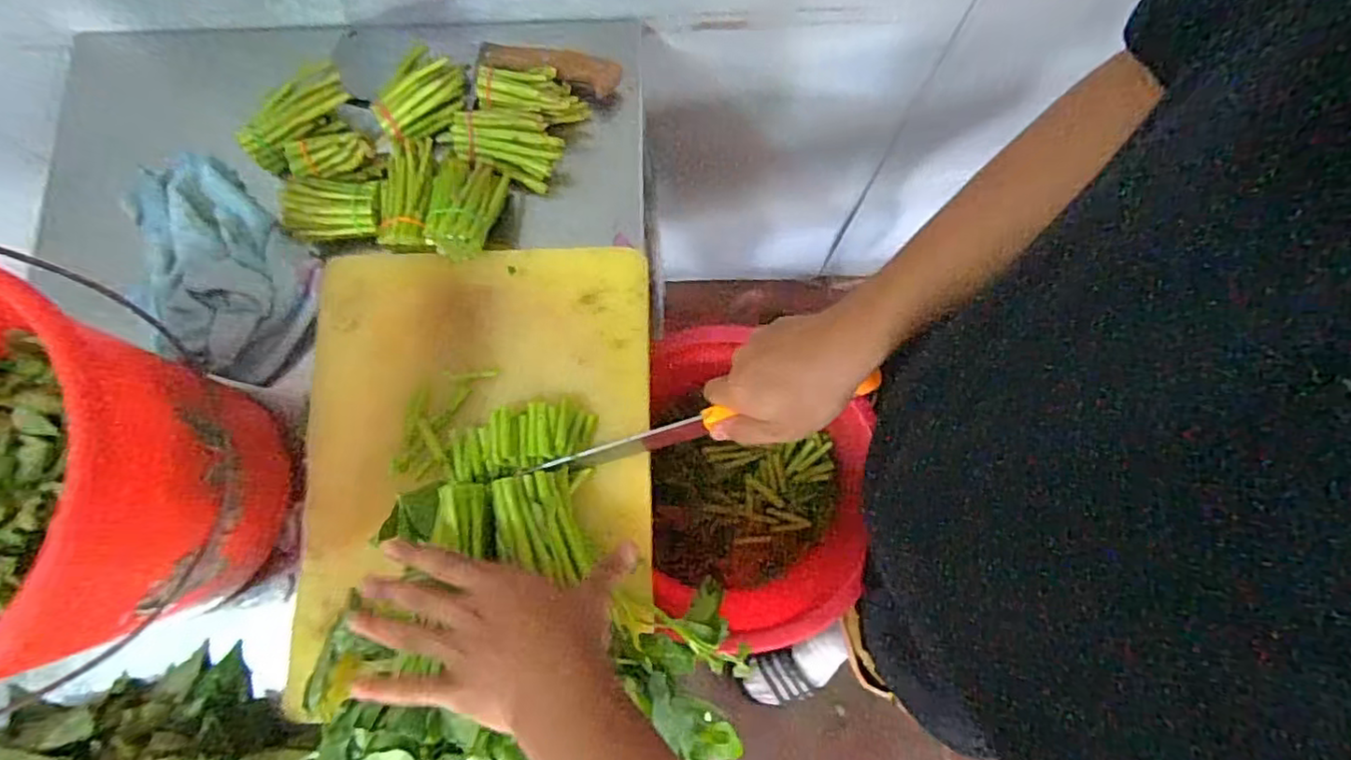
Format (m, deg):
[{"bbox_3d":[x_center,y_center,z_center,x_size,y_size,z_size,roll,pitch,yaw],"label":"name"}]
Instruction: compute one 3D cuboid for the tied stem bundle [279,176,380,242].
[{"bbox_3d":[-0.319,-0.160,0.601,0.082,0.031,0.051,-6,79,0],"label":"tied stem bundle"}]

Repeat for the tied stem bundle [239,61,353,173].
[{"bbox_3d":[-0.356,-0.247,0.614,0.047,0.037,0.114,41,82,8],"label":"tied stem bundle"}]

